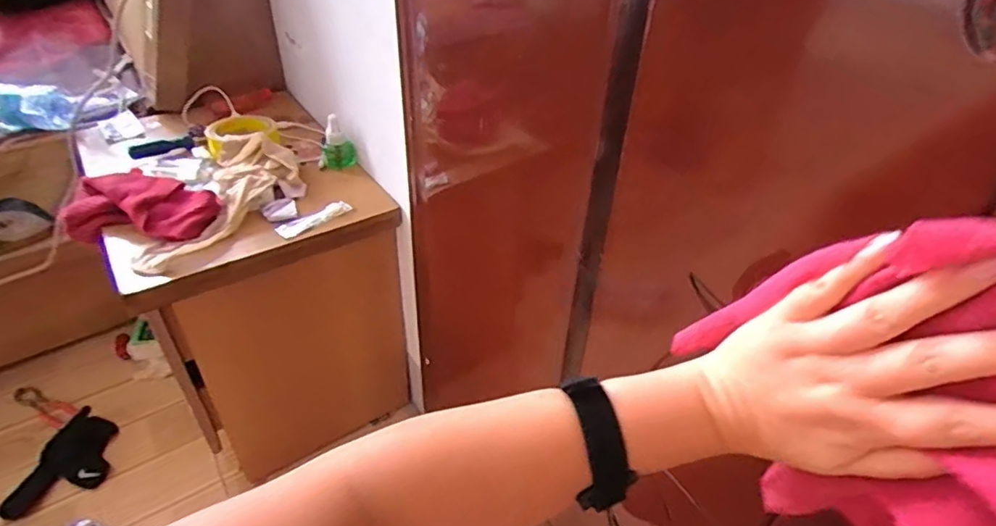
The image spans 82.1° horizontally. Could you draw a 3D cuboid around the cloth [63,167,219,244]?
[{"bbox_3d":[-0.455,-0.072,0.739,0.196,0.062,0.104,9,41,7],"label":"cloth"}]

